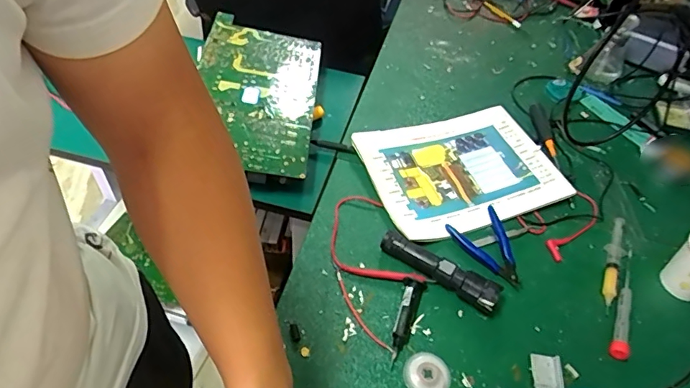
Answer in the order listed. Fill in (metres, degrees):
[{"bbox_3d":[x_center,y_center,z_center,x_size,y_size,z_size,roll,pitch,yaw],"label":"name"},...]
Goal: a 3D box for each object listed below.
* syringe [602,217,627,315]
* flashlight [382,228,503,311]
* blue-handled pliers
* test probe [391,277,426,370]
[{"bbox_3d":[0.370,0.089,0.662,0.024,0.019,0.160,25,53,14],"label":"syringe"},{"bbox_3d":[0.121,0.096,0.621,0.162,0.031,0.033,30,54,17],"label":"flashlight"},{"bbox_3d":[0.202,0.077,0.661,0.081,0.013,0.120,-16,55,-18],"label":"blue-handled pliers"},{"bbox_3d":[0.074,0.150,0.580,0.025,0.020,0.107,18,51,8],"label":"test probe"}]

